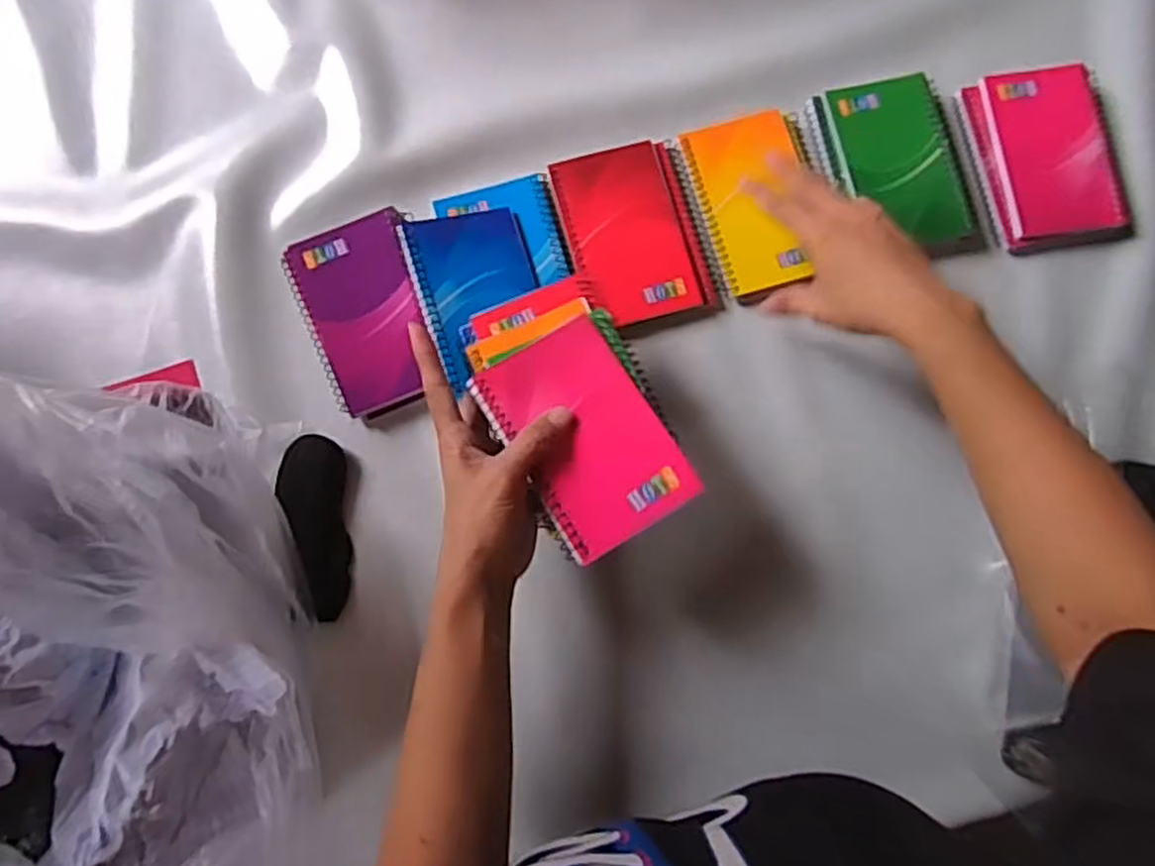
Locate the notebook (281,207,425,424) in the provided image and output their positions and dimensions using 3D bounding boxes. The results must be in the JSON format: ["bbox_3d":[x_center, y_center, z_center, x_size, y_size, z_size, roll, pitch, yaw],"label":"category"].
[{"bbox_3d":[-0.151,-0.083,0.520,0.081,0.016,0.136,-19,84,-5],"label":"notebook"}]

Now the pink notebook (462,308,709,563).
[{"bbox_3d":[0.005,0.001,0.433,0.085,0.004,0.128,-31,75,-4],"label":"pink notebook"}]

